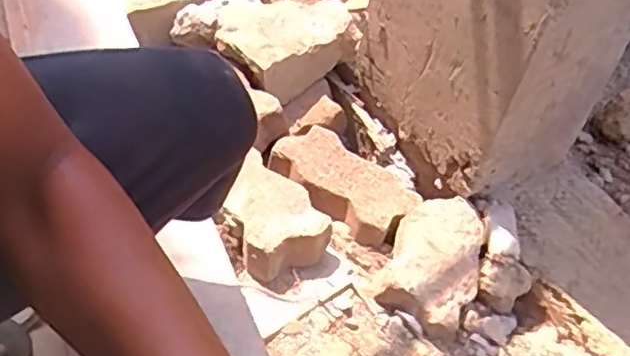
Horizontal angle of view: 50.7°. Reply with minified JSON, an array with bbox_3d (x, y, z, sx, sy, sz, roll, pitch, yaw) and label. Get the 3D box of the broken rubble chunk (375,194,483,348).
[{"bbox_3d":[0.153,0.105,0.855,0.120,0.043,0.194,18,46,7],"label":"broken rubble chunk"}]

